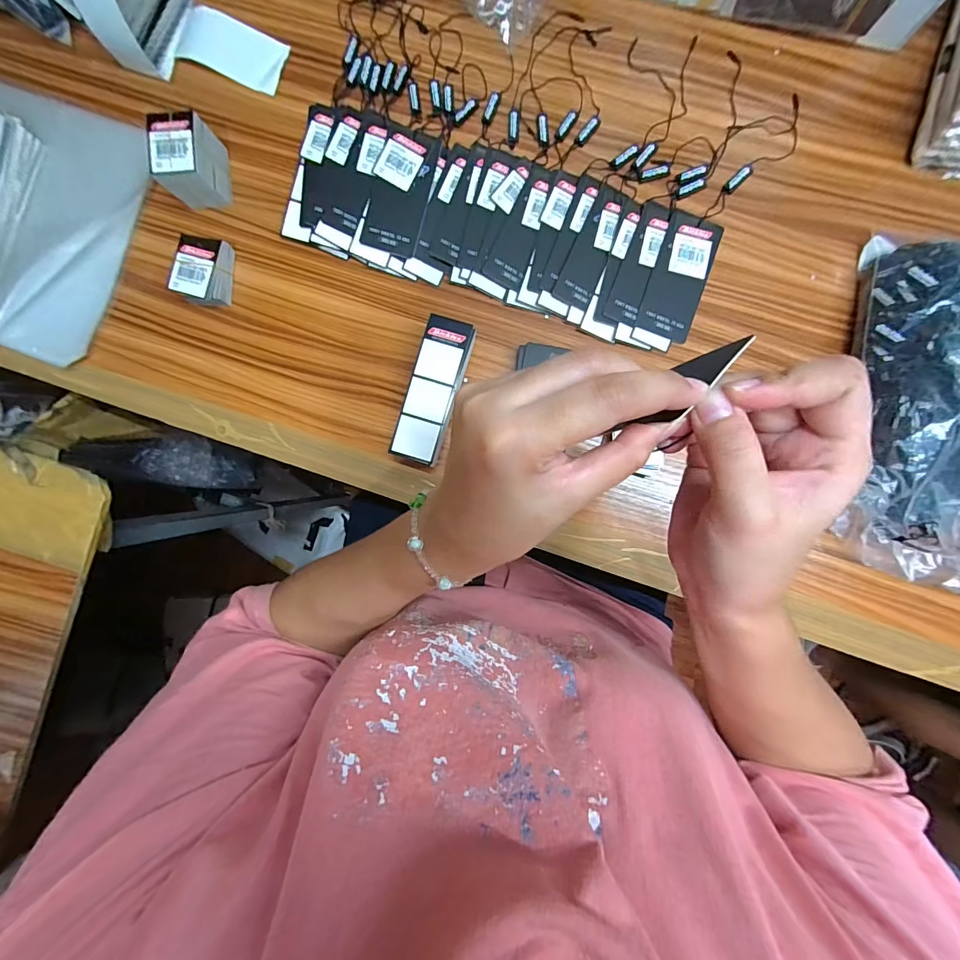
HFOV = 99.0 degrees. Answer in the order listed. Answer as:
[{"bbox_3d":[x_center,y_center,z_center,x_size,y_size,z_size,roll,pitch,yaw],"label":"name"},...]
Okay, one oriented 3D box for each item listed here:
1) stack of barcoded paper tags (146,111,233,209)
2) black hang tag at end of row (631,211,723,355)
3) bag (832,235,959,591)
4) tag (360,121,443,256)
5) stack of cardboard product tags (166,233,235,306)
[{"bbox_3d":[-0.250,-0.273,0.357,0.040,0.054,0.059,-1,89,2],"label":"stack of barcoded paper tags"},{"bbox_3d":[0.175,-0.174,0.361,0.049,0.006,0.117,18,90,2],"label":"black hang tag at end of row"},{"bbox_3d":[0.380,-0.052,0.322,0.150,0.074,0.276,6,90,2],"label":"bag"},{"bbox_3d":[-0.071,-0.260,0.368,0.049,0.008,0.110,14,93,-3],"label":"tag"},{"bbox_3d":[-0.246,-0.186,0.368,0.039,0.028,0.052,15,90,2],"label":"stack of cardboard product tags"}]

